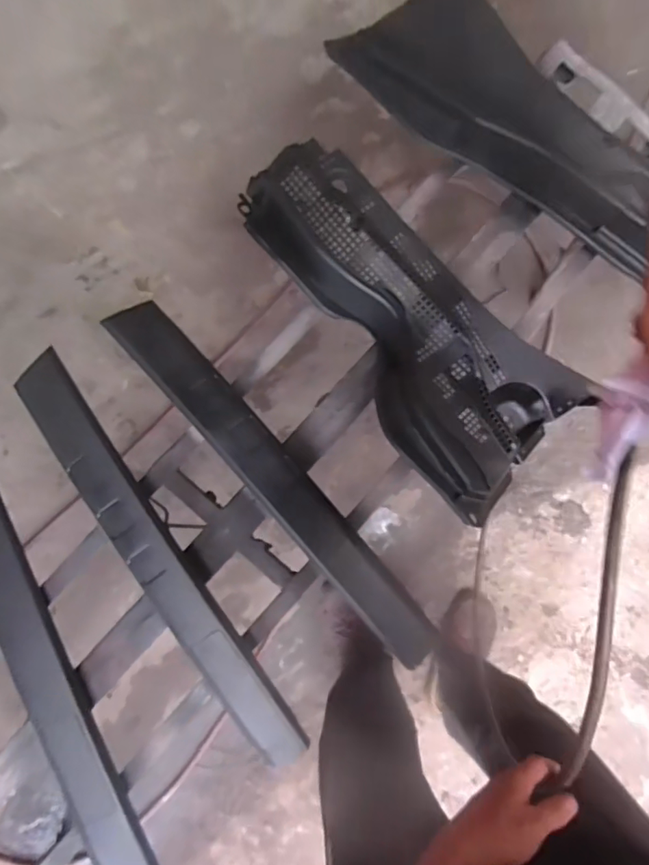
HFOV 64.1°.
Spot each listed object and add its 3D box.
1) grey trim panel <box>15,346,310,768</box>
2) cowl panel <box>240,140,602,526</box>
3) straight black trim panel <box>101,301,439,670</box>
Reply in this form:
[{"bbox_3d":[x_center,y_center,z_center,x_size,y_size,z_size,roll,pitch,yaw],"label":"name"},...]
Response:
[{"bbox_3d":[-0.210,0.174,0.667,0.067,0.030,0.598,-32,91,-5],"label":"grey trim panel"},{"bbox_3d":[0.111,-0.155,0.720,0.268,0.098,0.538,-45,92,-5],"label":"cowl panel"},{"bbox_3d":[-0.056,0.072,0.693,0.073,0.018,0.601,-43,96,-27],"label":"straight black trim panel"}]

